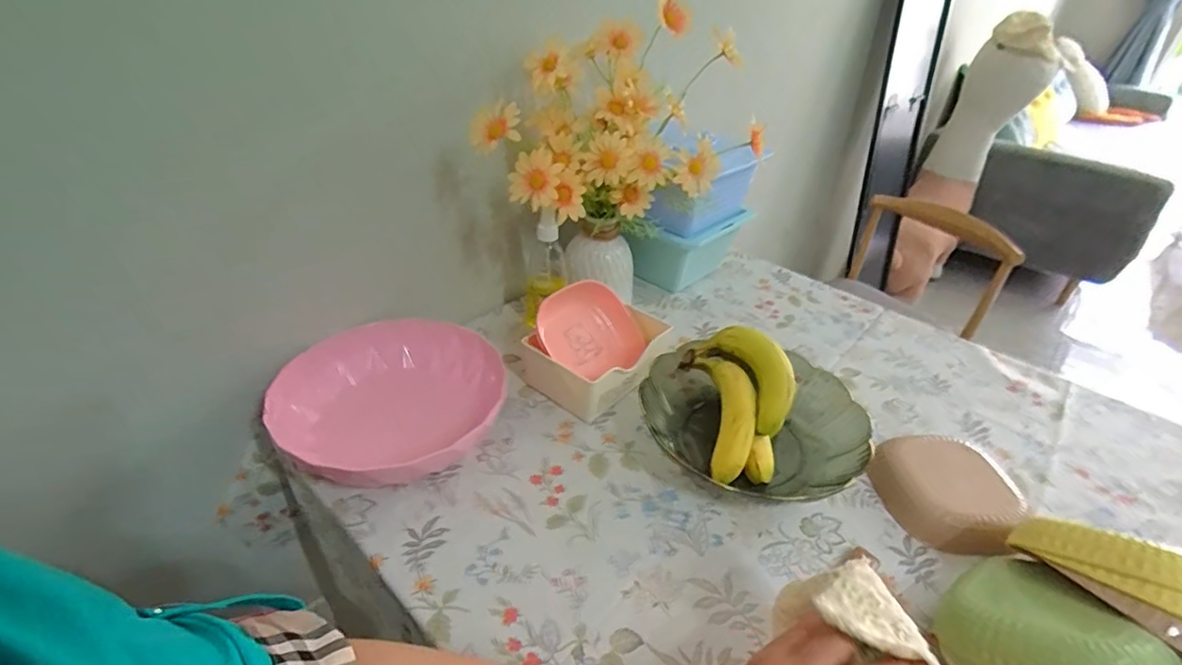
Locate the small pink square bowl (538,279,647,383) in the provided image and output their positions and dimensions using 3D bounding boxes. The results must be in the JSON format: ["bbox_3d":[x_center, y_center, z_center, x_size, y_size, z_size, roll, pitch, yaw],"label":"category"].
[{"bbox_3d":[0.004,0.005,0.675,0.125,0.141,0.044,-37,9,-19],"label":"small pink square bowl"}]

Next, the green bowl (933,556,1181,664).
[{"bbox_3d":[0.343,0.220,0.399,0.131,0.054,0.136,-25,13,-32],"label":"green bowl"}]

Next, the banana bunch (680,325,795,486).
[{"bbox_3d":[0.160,0.077,0.592,0.110,0.061,0.181,6,57,1],"label":"banana bunch"}]

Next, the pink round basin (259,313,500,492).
[{"bbox_3d":[-0.220,0.083,0.608,0.236,0.069,0.241,-5,35,-14],"label":"pink round basin"}]

